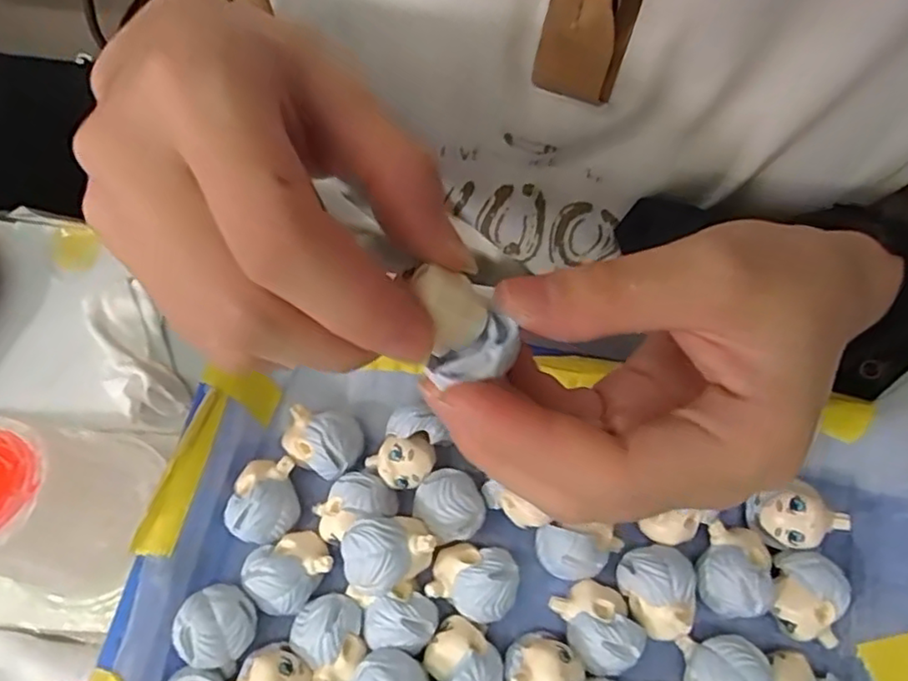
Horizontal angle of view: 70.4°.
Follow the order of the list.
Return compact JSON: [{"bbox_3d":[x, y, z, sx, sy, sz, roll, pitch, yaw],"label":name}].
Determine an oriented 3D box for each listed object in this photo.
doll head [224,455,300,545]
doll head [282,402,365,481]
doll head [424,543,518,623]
[{"bbox_3d":[-0.066,0.055,0.224,0.022,0.016,0.029,7,66,4],"label":"doll head"},{"bbox_3d":[-0.048,0.036,0.232,0.028,0.016,0.022,25,68,11],"label":"doll head"},{"bbox_3d":[0.006,0.080,0.213,0.027,0.020,0.022,7,66,4],"label":"doll head"}]

